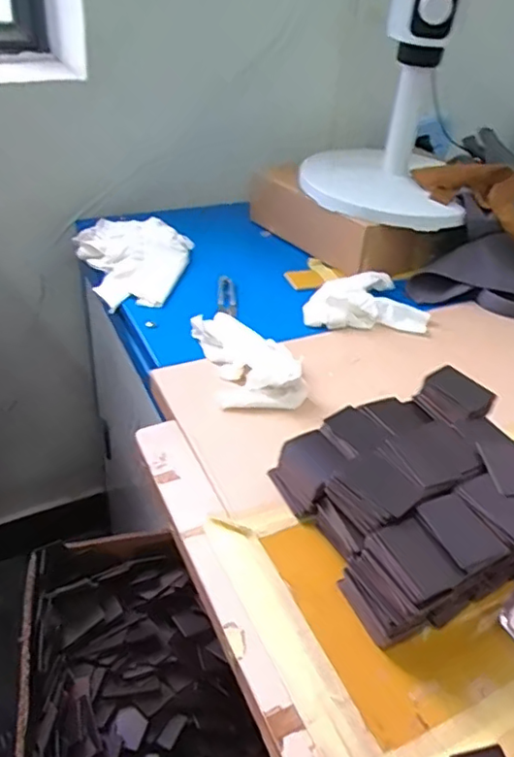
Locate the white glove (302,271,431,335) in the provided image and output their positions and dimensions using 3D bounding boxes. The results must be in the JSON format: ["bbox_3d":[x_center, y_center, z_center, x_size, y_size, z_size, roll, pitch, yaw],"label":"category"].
[{"bbox_3d":[0.136,-0.101,0.792,0.155,0.029,0.108,-4,38,-12],"label":"white glove"}]

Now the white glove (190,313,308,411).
[{"bbox_3d":[-0.010,-0.027,0.674,0.092,0.037,0.149,-8,39,-17],"label":"white glove"}]

